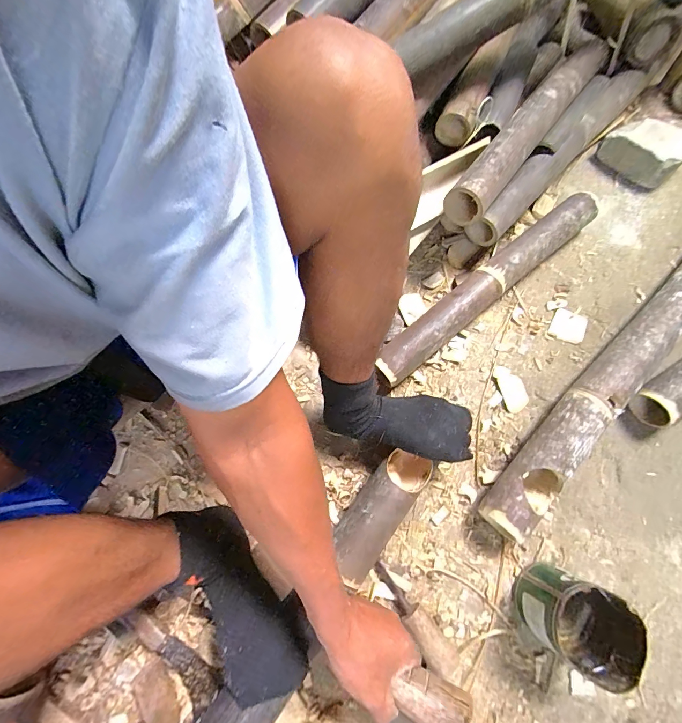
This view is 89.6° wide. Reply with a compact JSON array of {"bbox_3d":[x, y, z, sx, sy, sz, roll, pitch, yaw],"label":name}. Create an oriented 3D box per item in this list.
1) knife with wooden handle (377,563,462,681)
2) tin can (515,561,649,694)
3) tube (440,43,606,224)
[{"bbox_3d":[0.100,0.360,0.489,0.039,0.035,0.154,-37,59,-12],"label":"knife with wooden handle"},{"bbox_3d":[0.297,0.334,0.445,0.101,0.118,0.098,0,70,1],"label":"tin can"},{"bbox_3d":[0.351,-0.436,0.629,0.070,0.059,0.547,36,76,12],"label":"tube"}]

